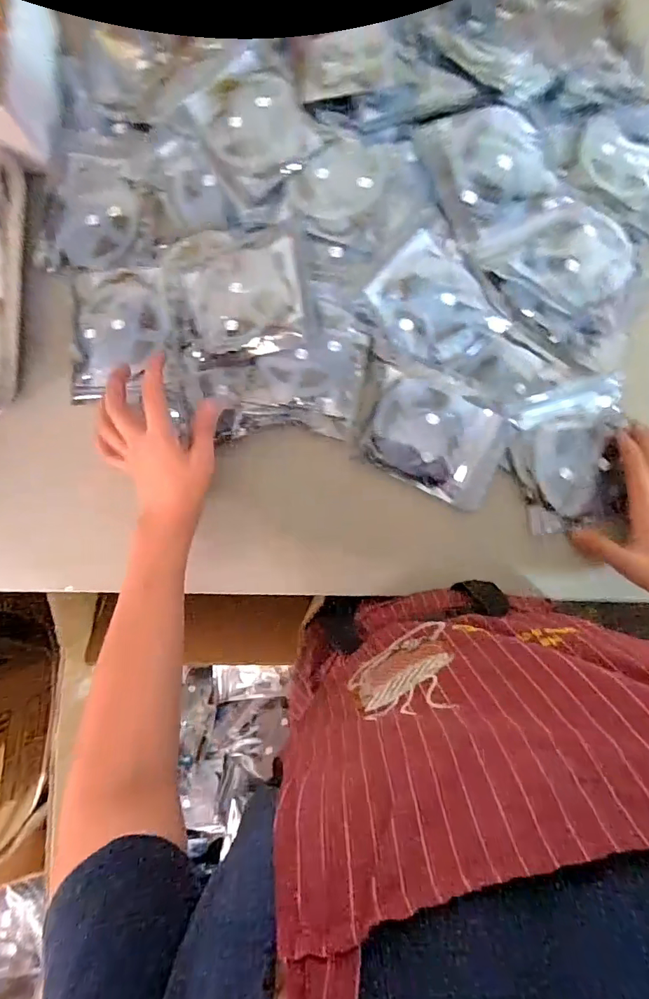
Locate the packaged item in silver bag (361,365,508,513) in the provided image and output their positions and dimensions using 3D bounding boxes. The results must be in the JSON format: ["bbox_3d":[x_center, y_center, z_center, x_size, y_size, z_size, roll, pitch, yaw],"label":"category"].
[{"bbox_3d":[0.118,-0.070,0.501,0.144,0.036,0.121,23,89,3],"label":"packaged item in silver bag"}]

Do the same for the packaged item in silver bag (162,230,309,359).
[{"bbox_3d":[-0.096,-0.224,0.488,0.154,0.015,0.129,-6,84,16],"label":"packaged item in silver bag"}]

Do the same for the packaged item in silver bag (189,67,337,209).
[{"bbox_3d":[-0.072,-0.381,0.485,0.106,0.034,0.132,-36,87,1],"label":"packaged item in silver bag"}]

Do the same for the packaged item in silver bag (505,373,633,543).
[{"bbox_3d":[0.256,-0.043,0.482,0.119,0.019,0.154,-8,88,2],"label":"packaged item in silver bag"}]

